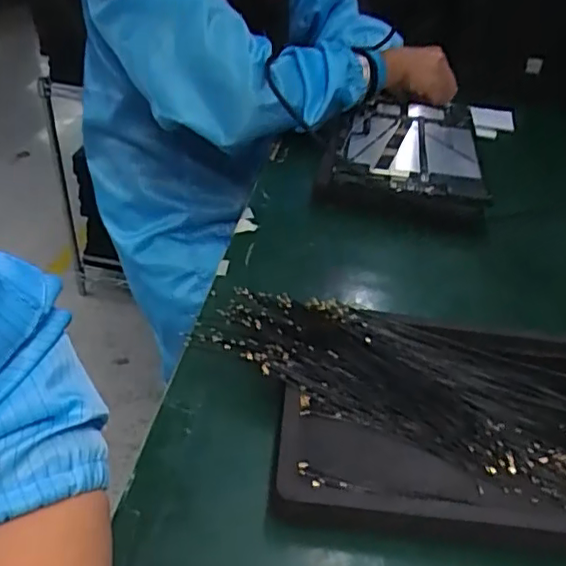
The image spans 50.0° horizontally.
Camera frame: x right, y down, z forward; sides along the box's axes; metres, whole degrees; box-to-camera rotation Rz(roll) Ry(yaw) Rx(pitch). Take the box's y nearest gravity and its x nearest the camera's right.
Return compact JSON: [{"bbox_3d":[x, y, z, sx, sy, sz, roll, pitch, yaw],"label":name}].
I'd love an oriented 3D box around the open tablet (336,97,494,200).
[{"bbox_3d":[0.141,-0.154,0.662,0.144,0.010,0.234,10,37,7],"label":"open tablet"}]

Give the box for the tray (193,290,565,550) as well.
[{"bbox_3d":[0.098,0.078,0.363,0.283,0.030,0.161,6,37,3],"label":"tray"}]

